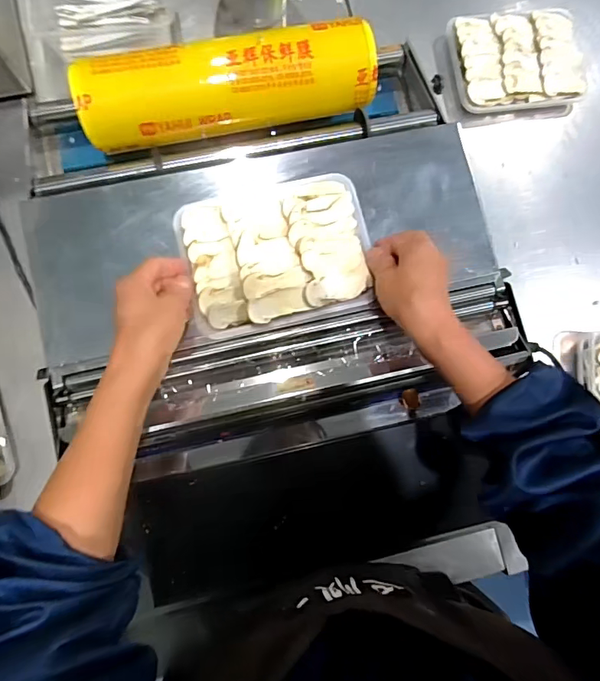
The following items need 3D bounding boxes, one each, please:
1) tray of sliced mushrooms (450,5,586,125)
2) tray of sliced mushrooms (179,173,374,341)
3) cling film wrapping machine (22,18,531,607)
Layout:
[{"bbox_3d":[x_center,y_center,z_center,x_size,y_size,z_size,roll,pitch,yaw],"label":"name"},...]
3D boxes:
[{"bbox_3d":[0.293,-0.374,0.607,0.176,0.036,0.132,-10,86,-7],"label":"tray of sliced mushrooms"},{"bbox_3d":[-0.021,-0.086,0.437,0.178,0.022,0.135,-13,86,-7],"label":"tray of sliced mushrooms"},{"bbox_3d":[-0.021,-0.026,0.510,0.460,0.148,0.584,-13,86,-7],"label":"cling film wrapping machine"}]

